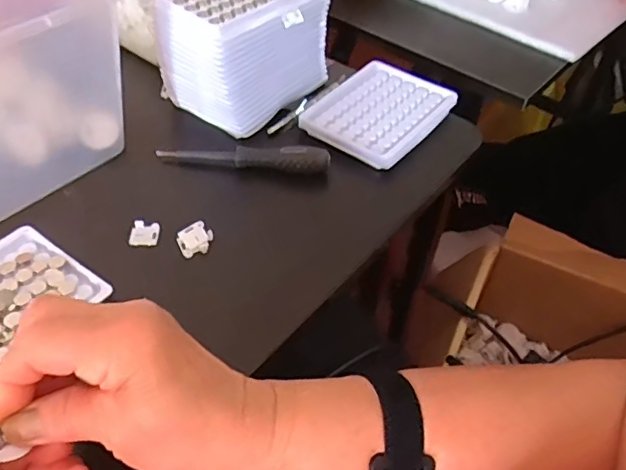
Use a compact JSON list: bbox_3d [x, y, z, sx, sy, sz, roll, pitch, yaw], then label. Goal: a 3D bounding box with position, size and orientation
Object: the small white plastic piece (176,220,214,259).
[{"bbox_3d":[-0.088,0.003,0.419,0.025,0.009,0.024,-23,53,-22],"label":"small white plastic piece"}]

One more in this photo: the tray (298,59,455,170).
[{"bbox_3d":[0.062,-0.116,0.523,0.104,0.011,0.134,33,54,24],"label":"tray"}]

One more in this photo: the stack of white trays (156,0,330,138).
[{"bbox_3d":[-0.062,-0.174,0.515,0.103,0.112,0.129,35,55,26],"label":"stack of white trays"}]

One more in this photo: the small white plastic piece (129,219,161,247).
[{"bbox_3d":[-0.127,-0.001,0.423,0.022,0.006,0.022,0,48,-4],"label":"small white plastic piece"}]

